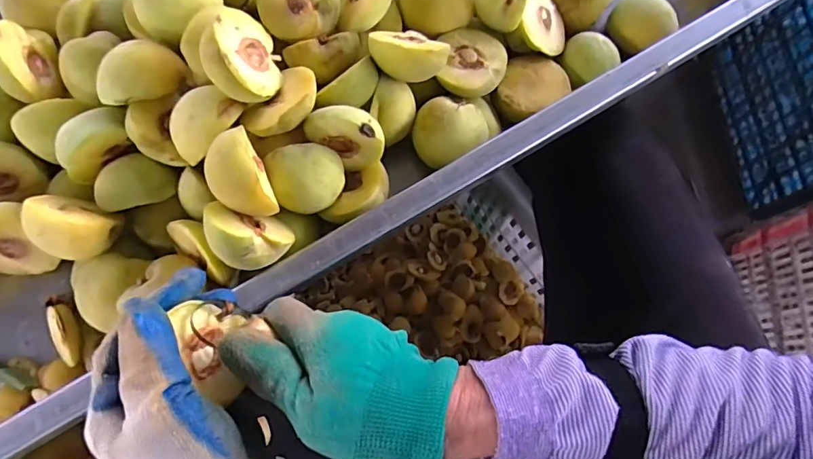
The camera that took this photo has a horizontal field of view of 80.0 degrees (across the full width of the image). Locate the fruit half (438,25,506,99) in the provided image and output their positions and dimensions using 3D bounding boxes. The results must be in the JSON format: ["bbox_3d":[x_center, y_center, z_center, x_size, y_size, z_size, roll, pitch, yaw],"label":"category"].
[{"bbox_3d":[0.053,-0.135,0.393,0.053,0.024,0.065,3,74,-1],"label":"fruit half"}]

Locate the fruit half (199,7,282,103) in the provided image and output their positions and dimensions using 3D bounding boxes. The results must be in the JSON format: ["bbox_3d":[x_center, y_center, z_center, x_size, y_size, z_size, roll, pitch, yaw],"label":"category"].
[{"bbox_3d":[-0.106,-0.113,0.316,0.018,0.055,0.055,-15,30,28],"label":"fruit half"}]

